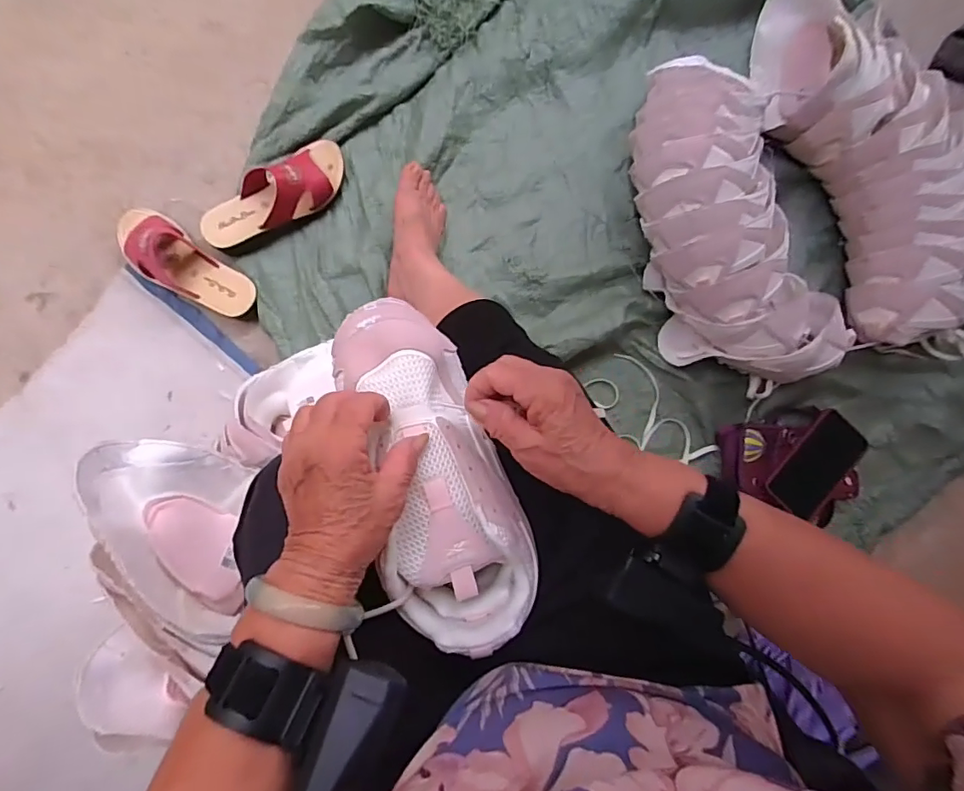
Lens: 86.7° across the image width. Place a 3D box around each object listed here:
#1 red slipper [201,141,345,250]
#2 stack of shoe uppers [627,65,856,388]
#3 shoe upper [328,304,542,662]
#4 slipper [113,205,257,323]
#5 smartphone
[{"bbox_3d":[-0.302,-0.294,0.738,0.229,0.065,0.088,-33,86,-6],"label":"red slipper"},{"bbox_3d":[0.330,-0.221,0.711,0.192,0.146,0.445,-21,84,-5],"label":"stack of shoe uppers"},{"bbox_3d":[-0.036,0.051,0.383,0.100,0.070,0.257,-17,81,-4],"label":"shoe upper"},{"bbox_3d":[-0.428,-0.185,0.725,0.229,0.063,0.084,38,83,2],"label":"slipper"},{"bbox_3d":[0.484,0.100,0.736,0.089,0.015,0.163,41,80,-6],"label":"smartphone"}]

